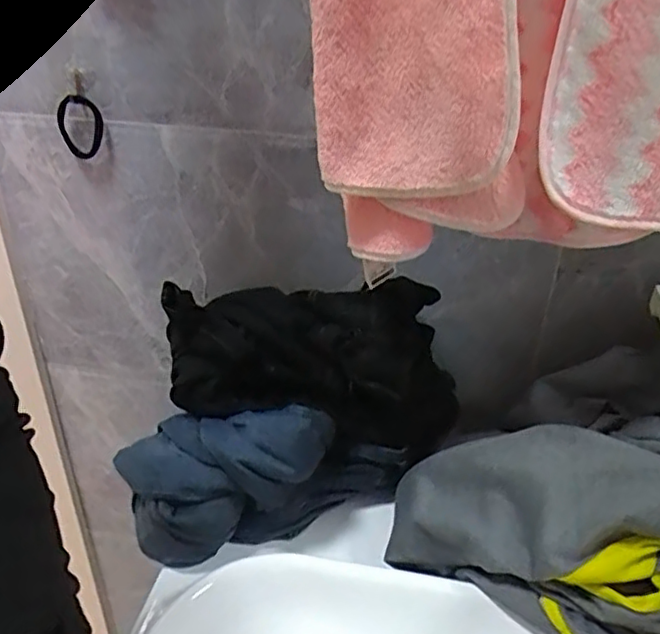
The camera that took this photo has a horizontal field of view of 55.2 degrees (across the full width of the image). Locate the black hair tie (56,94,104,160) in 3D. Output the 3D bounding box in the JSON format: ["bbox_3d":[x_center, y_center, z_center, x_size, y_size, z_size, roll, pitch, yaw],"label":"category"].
[{"bbox_3d":[-0.233,-0.176,0.590,0.045,0.058,0.011,12,33,17],"label":"black hair tie"}]

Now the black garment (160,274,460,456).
[{"bbox_3d":[-0.019,0.043,0.562,0.246,0.138,0.088,3,32,3],"label":"black garment"}]

